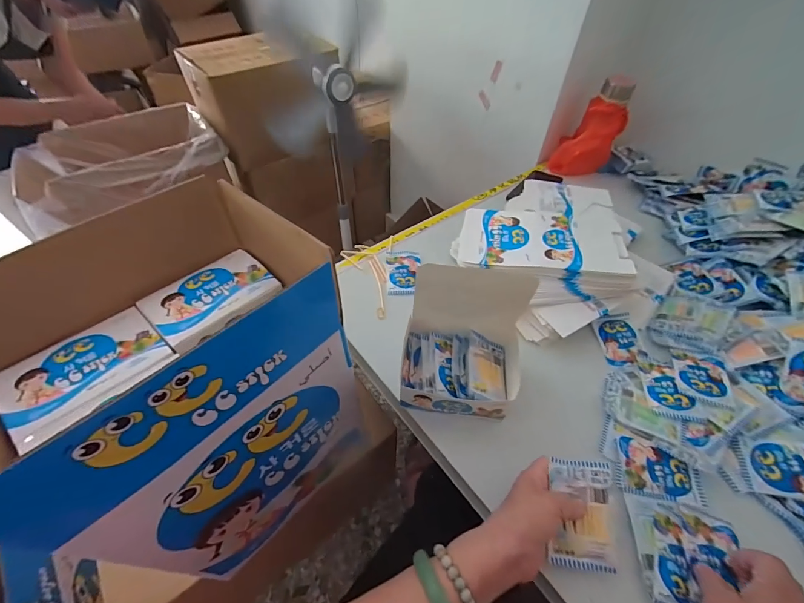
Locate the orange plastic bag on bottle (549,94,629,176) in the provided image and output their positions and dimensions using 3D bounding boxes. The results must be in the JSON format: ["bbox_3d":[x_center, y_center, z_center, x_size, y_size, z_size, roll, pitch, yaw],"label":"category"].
[{"bbox_3d":[0.440,-0.384,0.836,0.125,0.157,0.098,27,55,19],"label":"orange plastic bag on bottle"}]

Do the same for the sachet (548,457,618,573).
[{"bbox_3d":[0.189,0.222,0.370,0.059,0.011,0.101,2,74,12],"label":"sachet"}]

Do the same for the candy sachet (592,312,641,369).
[{"bbox_3d":[0.342,0.059,0.552,0.065,0.010,0.091,3,51,1],"label":"candy sachet"}]

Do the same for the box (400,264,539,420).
[{"bbox_3d":[0.079,0.049,0.450,0.147,0.158,0.139,7,51,5],"label":"box"}]

